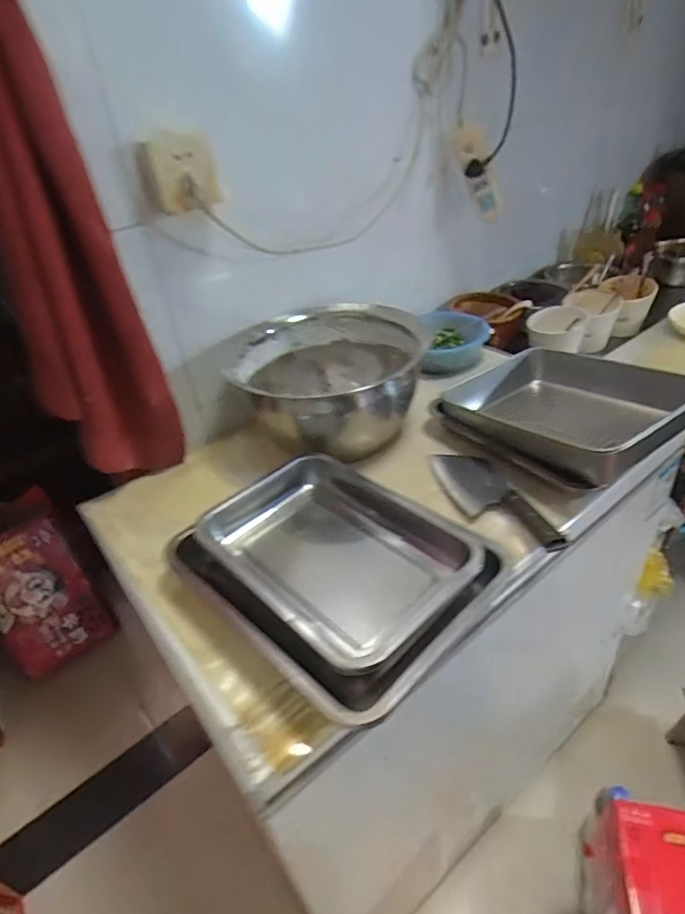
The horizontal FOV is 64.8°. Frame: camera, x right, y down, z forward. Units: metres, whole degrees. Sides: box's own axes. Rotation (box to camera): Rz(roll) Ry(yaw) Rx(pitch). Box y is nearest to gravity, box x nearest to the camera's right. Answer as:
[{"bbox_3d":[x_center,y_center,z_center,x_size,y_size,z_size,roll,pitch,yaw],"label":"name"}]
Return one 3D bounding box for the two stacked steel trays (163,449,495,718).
[{"bbox_3d":[-0.015,0.130,0.637,0.335,0.062,0.257,27,49,38],"label":"two stacked steel trays"}]

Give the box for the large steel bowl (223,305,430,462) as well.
[{"bbox_3d":[-0.026,-0.121,0.880,0.278,0.154,0.282,-5,37,4],"label":"large steel bowl"}]

